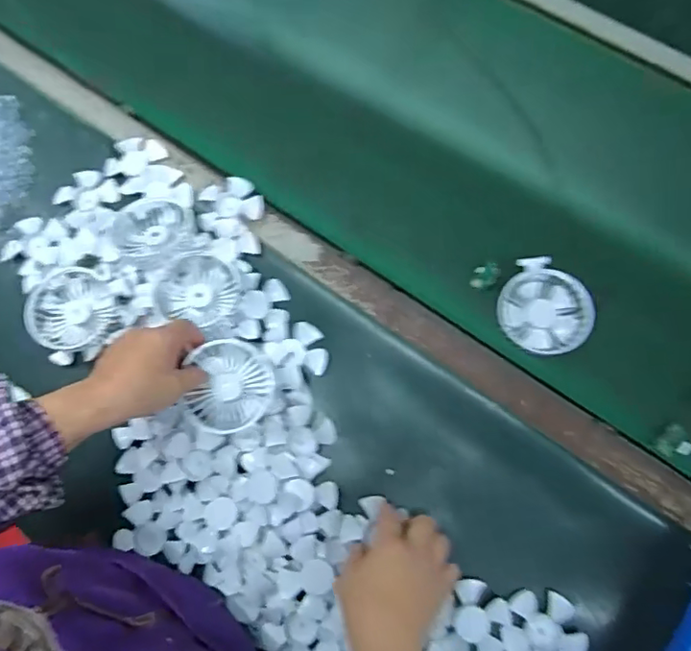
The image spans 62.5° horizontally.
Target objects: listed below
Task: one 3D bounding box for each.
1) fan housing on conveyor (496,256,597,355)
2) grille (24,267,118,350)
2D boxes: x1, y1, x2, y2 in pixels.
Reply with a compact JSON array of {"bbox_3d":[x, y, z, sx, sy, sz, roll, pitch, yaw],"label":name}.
[{"bbox_3d":[0.215,-0.014,0.621,0.098,0.032,0.096,-1,73,2],"label":"fan housing on conveyor"},{"bbox_3d":[-0.305,-0.018,0.639,0.095,0.029,0.089,-1,73,2],"label":"grille"}]

